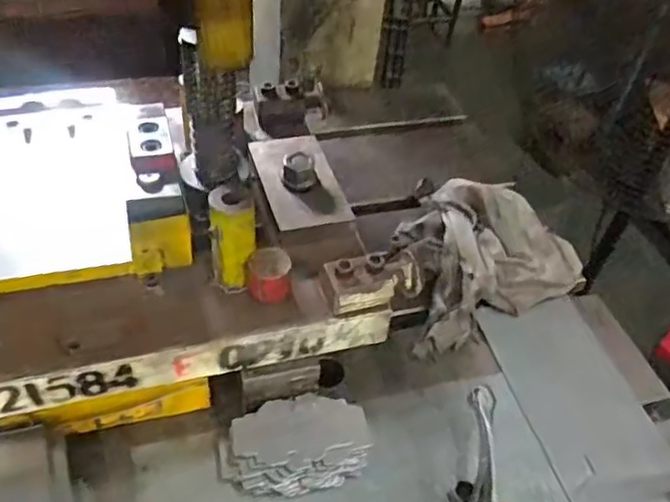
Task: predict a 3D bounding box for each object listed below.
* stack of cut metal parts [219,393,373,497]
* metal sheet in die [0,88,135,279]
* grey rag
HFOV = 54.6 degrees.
[{"bbox_3d":[-0.038,0.183,0.614,0.136,0.055,0.076,-9,46,-15],"label":"stack of cut metal parts"},{"bbox_3d":[-0.251,-0.072,0.586,0.126,0.008,0.235,-9,49,-16],"label":"metal sheet in die"},{"bbox_3d":[0.164,-0.002,0.799,0.253,0.080,0.186,-19,49,-23],"label":"grey rag"}]

